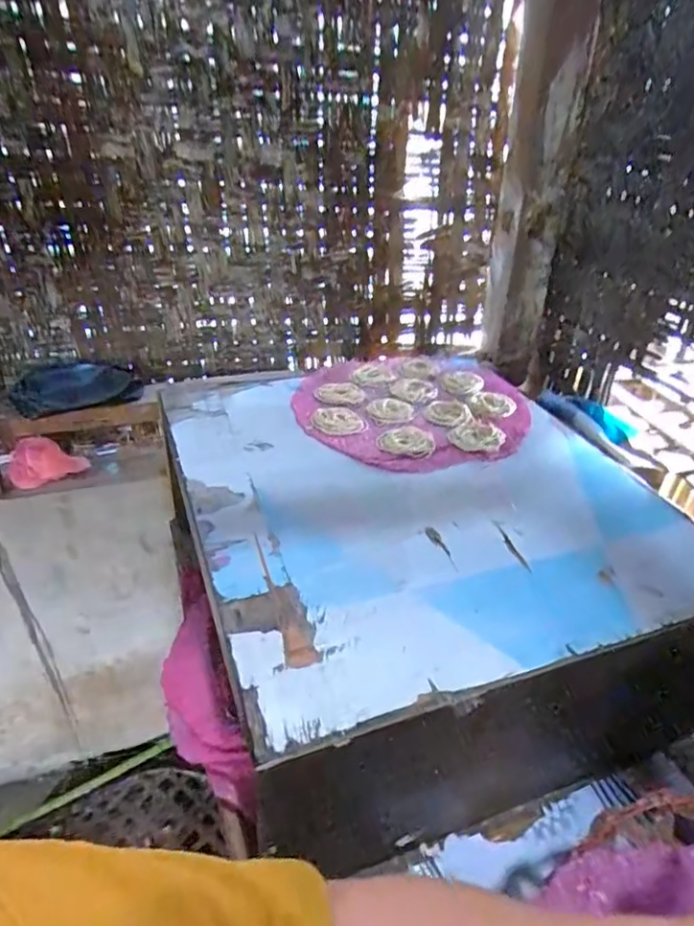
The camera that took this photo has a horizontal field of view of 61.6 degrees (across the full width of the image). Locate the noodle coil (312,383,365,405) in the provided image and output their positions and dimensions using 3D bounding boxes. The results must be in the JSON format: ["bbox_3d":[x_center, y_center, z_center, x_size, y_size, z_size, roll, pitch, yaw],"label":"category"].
[{"bbox_3d":[-0.012,-0.104,0.875,0.075,0.009,0.064,5,33,4],"label":"noodle coil"}]

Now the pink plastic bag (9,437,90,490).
[{"bbox_3d":[-0.517,-0.001,1.006,0.126,0.063,0.077,-18,38,-29],"label":"pink plastic bag"}]

